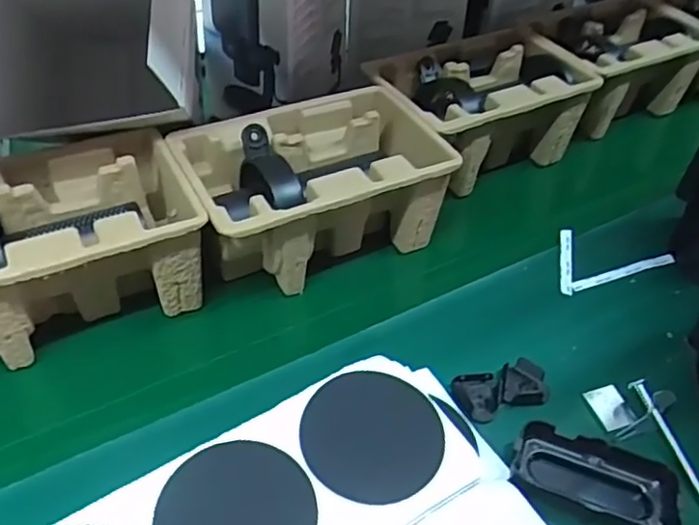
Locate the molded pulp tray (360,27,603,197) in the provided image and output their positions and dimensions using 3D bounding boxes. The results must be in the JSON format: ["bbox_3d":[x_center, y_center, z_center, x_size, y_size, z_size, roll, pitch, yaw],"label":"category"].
[{"bbox_3d":[0.144,-0.165,0.709,0.235,0.110,0.147,-26,49,-26],"label":"molded pulp tray"}]

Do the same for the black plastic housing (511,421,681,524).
[{"bbox_3d":[0.171,0.149,0.442,0.108,0.023,0.055,16,45,16],"label":"black plastic housing"}]

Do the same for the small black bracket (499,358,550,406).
[{"bbox_3d":[0.140,0.098,0.504,0.037,0.012,0.044,13,44,12],"label":"small black bracket"}]

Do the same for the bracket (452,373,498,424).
[{"bbox_3d":[0.099,0.104,0.493,0.032,0.009,0.037,-2,43,-3],"label":"bracket"}]

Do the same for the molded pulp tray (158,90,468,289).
[{"bbox_3d":[-0.031,-0.062,0.585,0.221,0.106,0.148,-22,47,-23],"label":"molded pulp tray"}]

